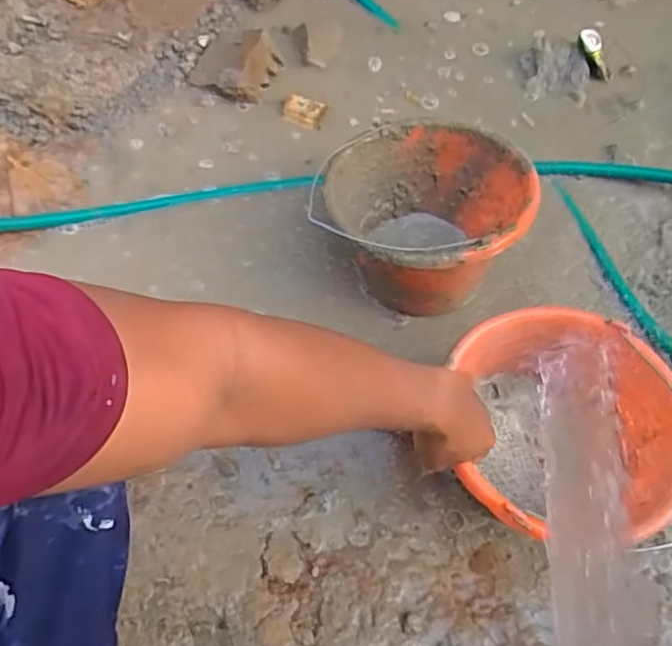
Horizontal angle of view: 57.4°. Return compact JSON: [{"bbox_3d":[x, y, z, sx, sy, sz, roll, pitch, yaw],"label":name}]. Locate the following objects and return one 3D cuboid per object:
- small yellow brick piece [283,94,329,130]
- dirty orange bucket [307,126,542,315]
[{"bbox_3d":[-0.048,-0.315,0.913,0.061,0.015,0.042,19,68,8],"label":"small yellow brick piece"},{"bbox_3d":[0.118,-0.138,0.763,0.224,0.167,0.215,0,67,0],"label":"dirty orange bucket"}]

